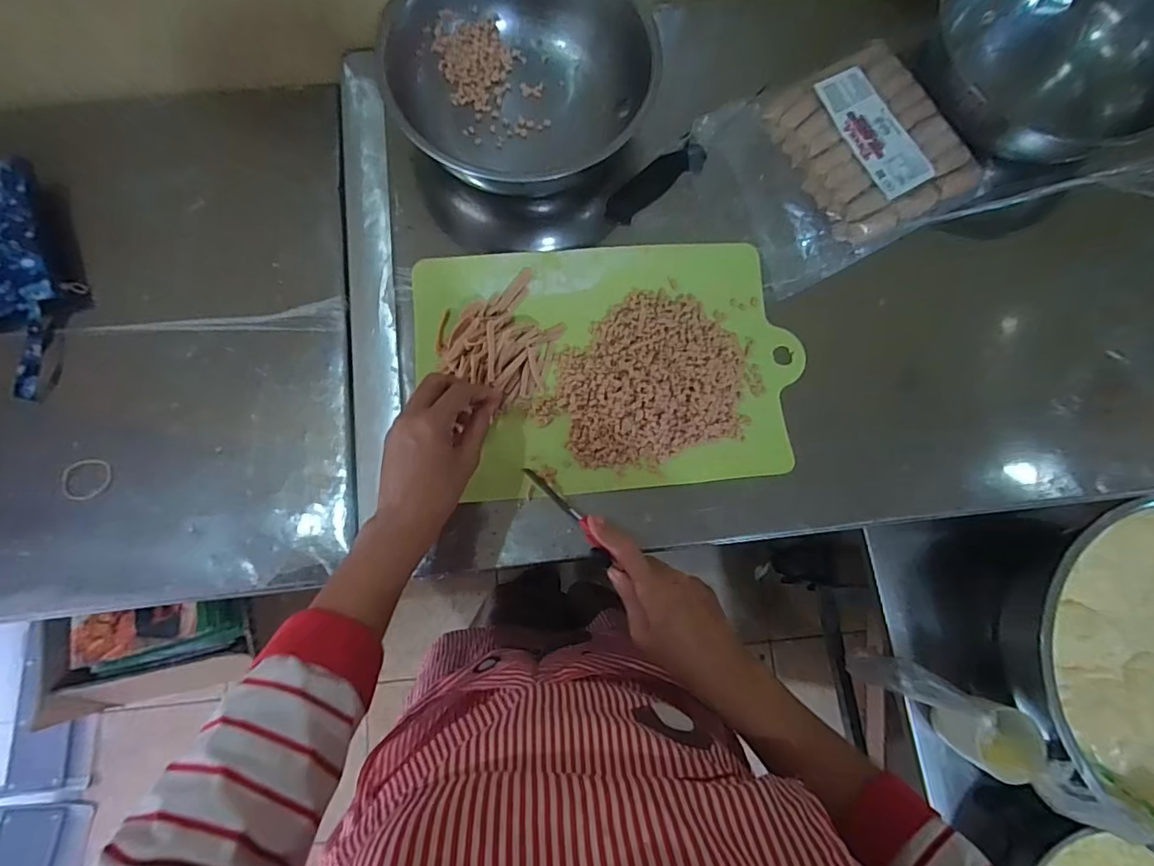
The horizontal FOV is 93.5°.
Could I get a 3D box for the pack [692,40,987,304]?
[{"bbox_3d":[0.267,-0.288,0.556,0.247,0.040,0.205,-26,81,-6],"label":"pack"}]

